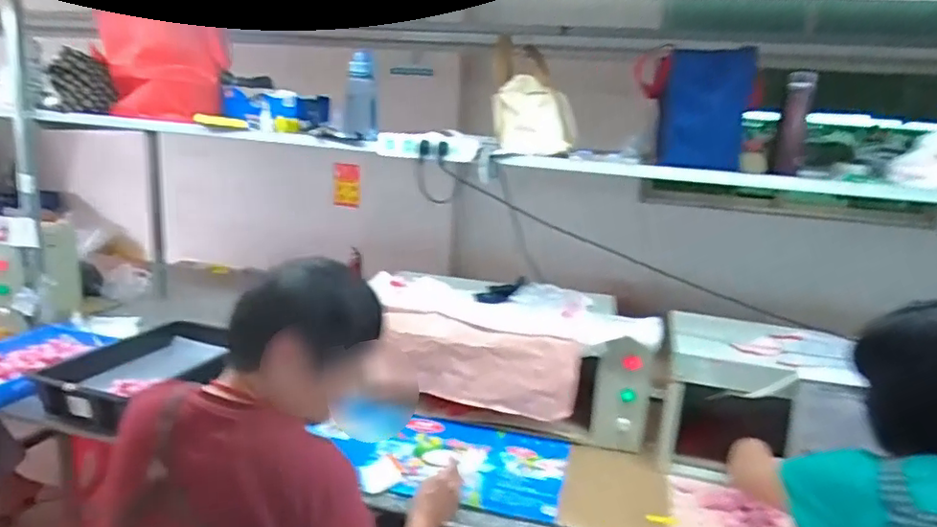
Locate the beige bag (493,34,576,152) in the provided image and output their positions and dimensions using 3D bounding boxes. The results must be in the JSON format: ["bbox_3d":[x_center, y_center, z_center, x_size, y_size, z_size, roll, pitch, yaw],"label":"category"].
[{"bbox_3d":[0.160,-0.402,1.462,0.199,0.253,0.171,5,14,4],"label":"beige bag"}]

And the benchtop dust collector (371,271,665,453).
[{"bbox_3d":[0.108,0.221,1.484,0.683,0.283,0.281,5,14,4],"label":"benchtop dust collector"}]

